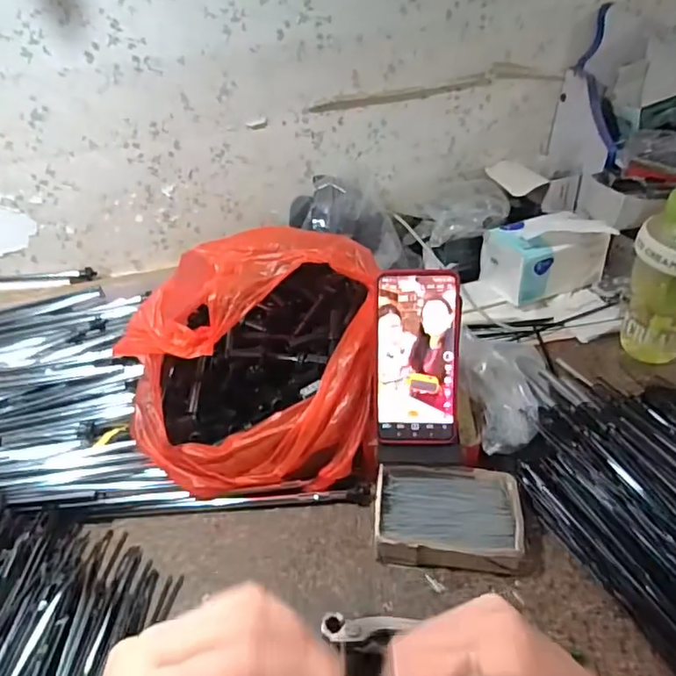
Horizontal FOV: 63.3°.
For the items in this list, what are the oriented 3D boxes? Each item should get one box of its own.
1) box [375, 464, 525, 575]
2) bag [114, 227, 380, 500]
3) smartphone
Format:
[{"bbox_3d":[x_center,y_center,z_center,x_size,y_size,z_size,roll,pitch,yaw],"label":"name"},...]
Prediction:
[{"bbox_3d":[0.101,0.166,0.509,0.129,0.037,0.094,1,41,6],"label":"box"},{"bbox_3d":[-0.085,0.014,0.570,0.256,0.166,0.227,-6,41,-2],"label":"bag"},{"bbox_3d":[0.075,0.020,0.515,0.076,0.165,0.018,0,9,4],"label":"smartphone"}]

